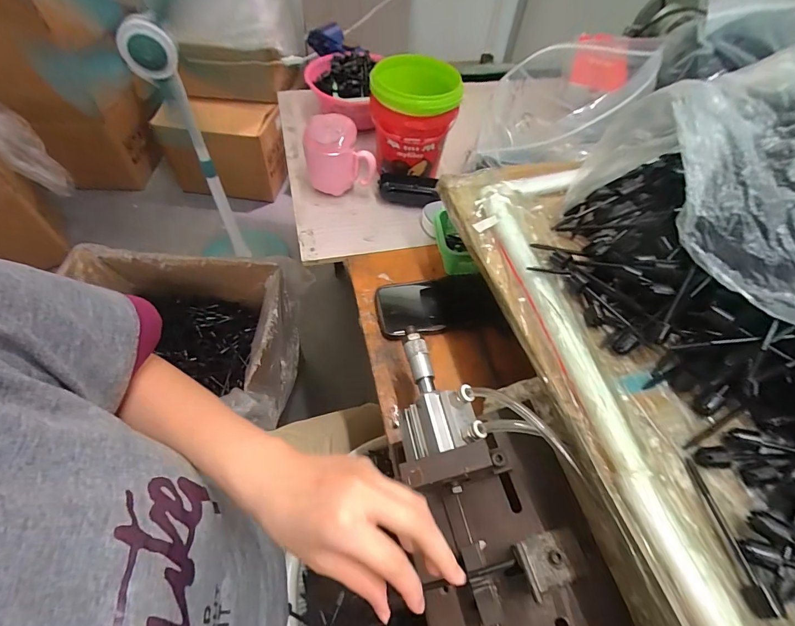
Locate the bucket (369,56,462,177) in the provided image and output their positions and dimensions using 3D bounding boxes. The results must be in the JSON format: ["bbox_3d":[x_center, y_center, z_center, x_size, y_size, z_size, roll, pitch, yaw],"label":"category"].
[{"bbox_3d":[0.023,-0.309,0.604,0.130,0.152,0.147,1,55,-4],"label":"bucket"}]

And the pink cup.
[{"bbox_3d":[-0.092,-0.239,0.583,0.097,0.105,0.075,-12,57,-13],"label":"pink cup"}]

